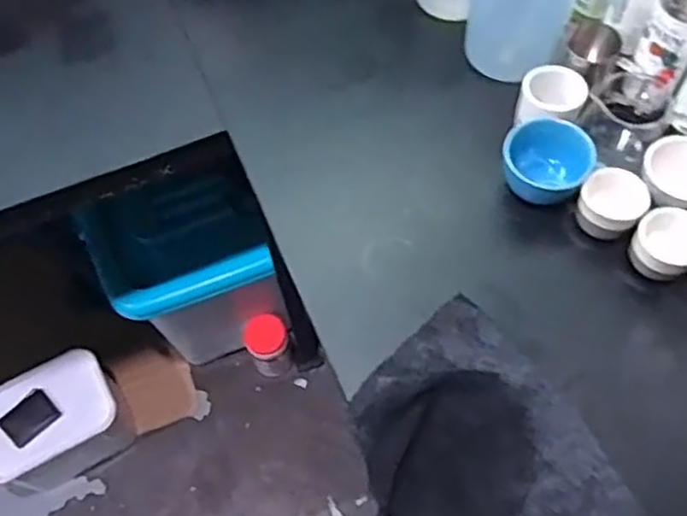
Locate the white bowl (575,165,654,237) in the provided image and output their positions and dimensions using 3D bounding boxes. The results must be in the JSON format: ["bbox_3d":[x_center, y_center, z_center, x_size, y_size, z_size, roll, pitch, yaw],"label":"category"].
[{"bbox_3d":[0.287,-0.055,0.732,0.065,0.060,0.062,-1,61,2],"label":"white bowl"}]

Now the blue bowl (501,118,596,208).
[{"bbox_3d":[0.228,-0.109,0.760,0.096,0.051,0.081,30,66,17],"label":"blue bowl"}]

